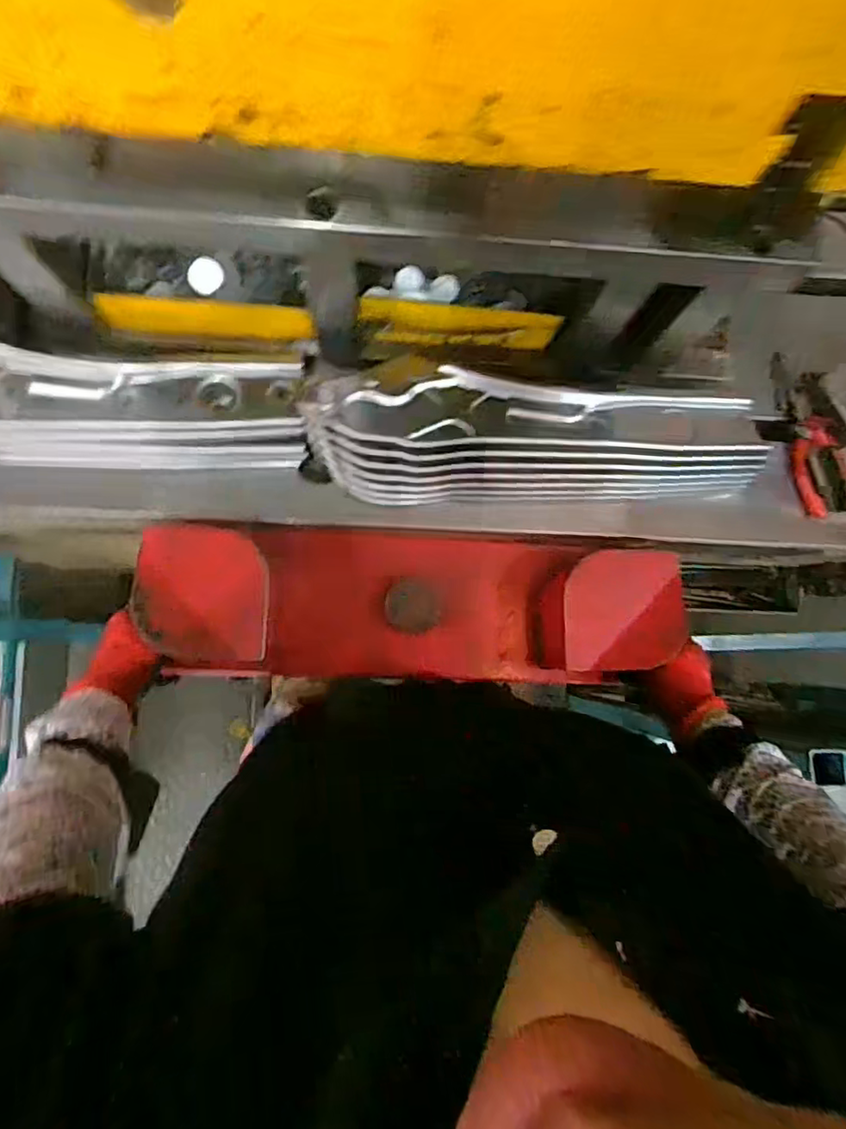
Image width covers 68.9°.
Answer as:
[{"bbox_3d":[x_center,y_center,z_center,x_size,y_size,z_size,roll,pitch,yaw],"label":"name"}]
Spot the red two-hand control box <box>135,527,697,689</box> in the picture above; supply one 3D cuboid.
[{"bbox_3d":[-0.010,0.037,0.645,0.523,0.124,0.158,3,82,-5],"label":"red two-hand control box"}]

